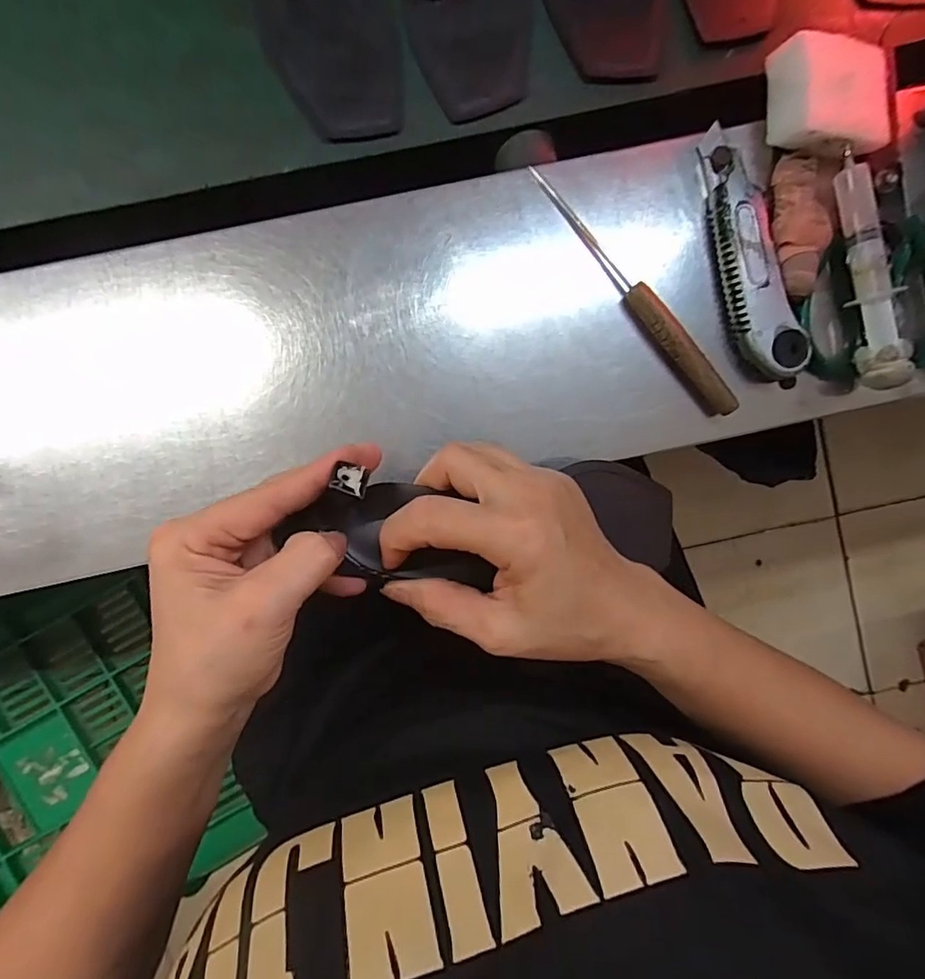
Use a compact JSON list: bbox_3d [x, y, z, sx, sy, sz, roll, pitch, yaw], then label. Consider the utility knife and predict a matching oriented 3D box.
[{"bbox_3d":[0.179,-0.147,0.351,0.037,0.029,0.164,-21,92,-1],"label":"utility knife"}]

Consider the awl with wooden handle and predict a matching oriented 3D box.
[{"bbox_3d":[0.108,-0.125,0.350,0.014,0.019,0.195,-40,92,-1],"label":"awl with wooden handle"}]

